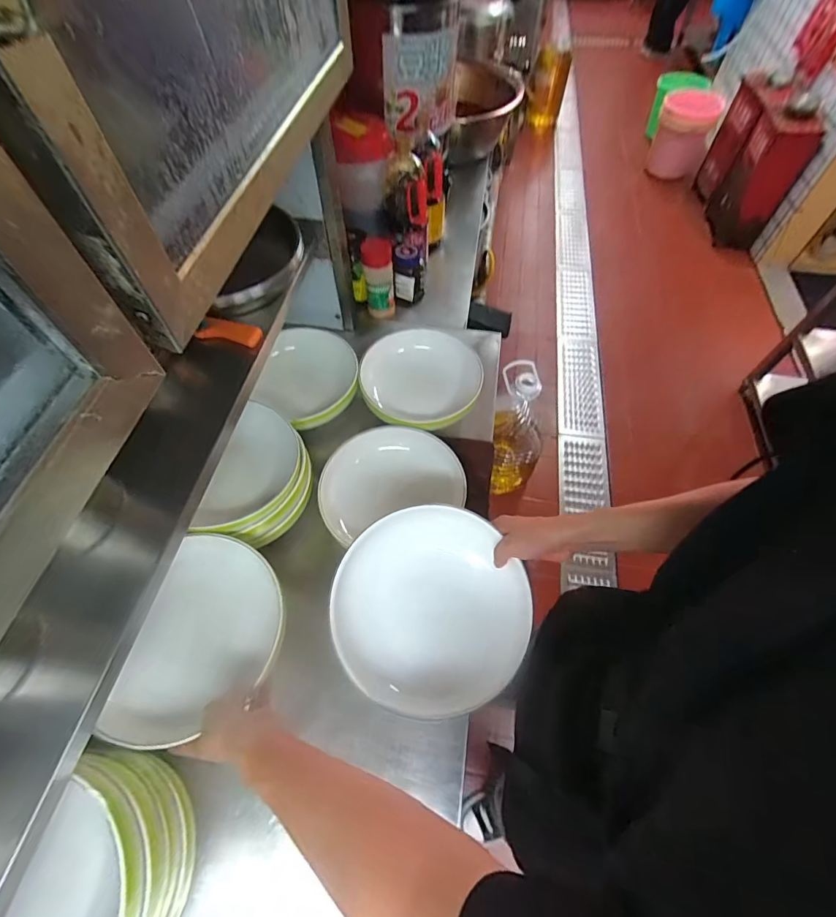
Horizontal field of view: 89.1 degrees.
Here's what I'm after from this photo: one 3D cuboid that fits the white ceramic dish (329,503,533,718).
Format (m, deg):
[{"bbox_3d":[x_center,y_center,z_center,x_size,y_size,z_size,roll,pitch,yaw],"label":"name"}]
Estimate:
[{"bbox_3d":[0.016,0.179,0.530,0.242,0.045,0.242,1,73,-3],"label":"white ceramic dish"}]

